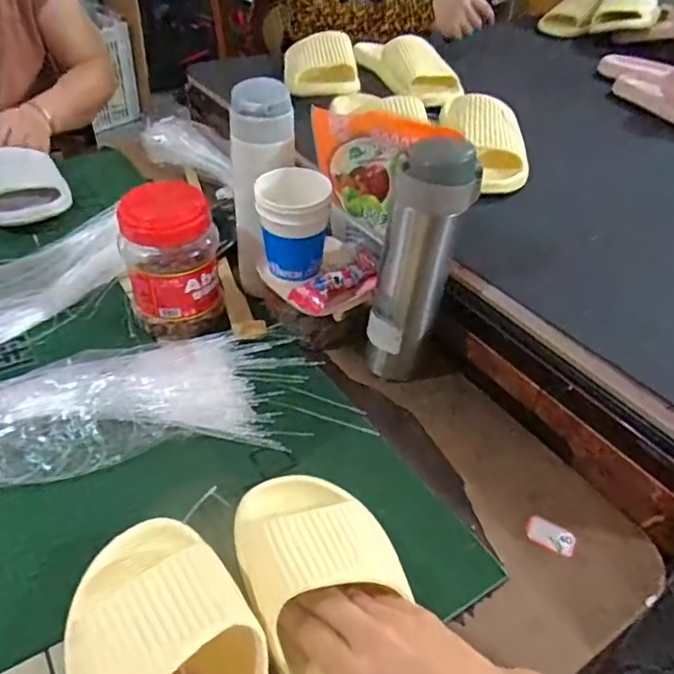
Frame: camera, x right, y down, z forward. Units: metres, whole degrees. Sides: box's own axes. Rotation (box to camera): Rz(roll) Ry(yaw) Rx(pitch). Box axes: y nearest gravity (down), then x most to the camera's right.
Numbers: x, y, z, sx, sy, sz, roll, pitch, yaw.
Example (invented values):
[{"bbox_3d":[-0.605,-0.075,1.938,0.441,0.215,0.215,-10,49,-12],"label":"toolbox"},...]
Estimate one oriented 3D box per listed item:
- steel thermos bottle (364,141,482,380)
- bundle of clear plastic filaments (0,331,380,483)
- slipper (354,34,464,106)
[{"bbox_3d":[0.074,-0.058,0.541,0.074,0.222,0.060,12,42,10],"label":"steel thermos bottle"},{"bbox_3d":[-0.252,0.071,0.482,0.506,0.057,0.142,-13,43,-17],"label":"bundle of clear plastic filaments"},{"bbox_3d":[0.106,-0.440,0.948,0.084,0.059,0.222,-20,46,-25],"label":"slipper"}]

